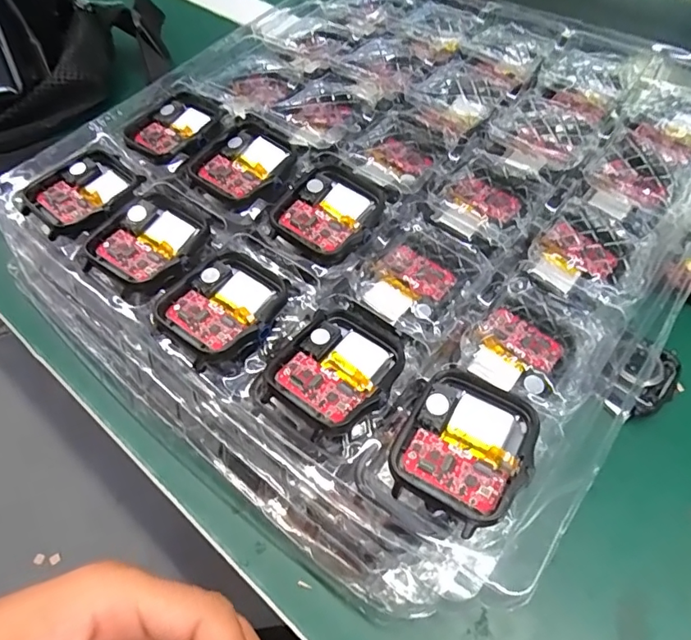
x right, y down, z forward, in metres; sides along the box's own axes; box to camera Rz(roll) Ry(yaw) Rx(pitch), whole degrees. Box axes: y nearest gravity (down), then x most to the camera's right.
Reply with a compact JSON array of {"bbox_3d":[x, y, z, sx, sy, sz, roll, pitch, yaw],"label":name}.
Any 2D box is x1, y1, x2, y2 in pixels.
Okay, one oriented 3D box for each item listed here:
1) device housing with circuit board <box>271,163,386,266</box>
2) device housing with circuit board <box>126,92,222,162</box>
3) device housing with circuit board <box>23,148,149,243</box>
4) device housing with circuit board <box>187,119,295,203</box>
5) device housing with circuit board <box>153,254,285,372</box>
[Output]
[{"bbox_3d":[-0.006,-0.047,0.211,0.038,0.007,0.044,32,64,20],"label":"device housing with circuit board"},{"bbox_3d":[-0.085,-0.097,0.243,0.038,0.004,0.045,38,66,23],"label":"device housing with circuit board"},{"bbox_3d":[-0.119,-0.058,0.223,0.037,0.008,0.046,36,65,22],"label":"device housing with circuit board"},{"bbox_3d":[-0.045,-0.075,0.227,0.037,0.006,0.045,33,64,21],"label":"device housing with circuit board"},{"bbox_3d":[-0.045,-0.007,0.185,0.039,0.005,0.045,37,65,22],"label":"device housing with circuit board"}]

